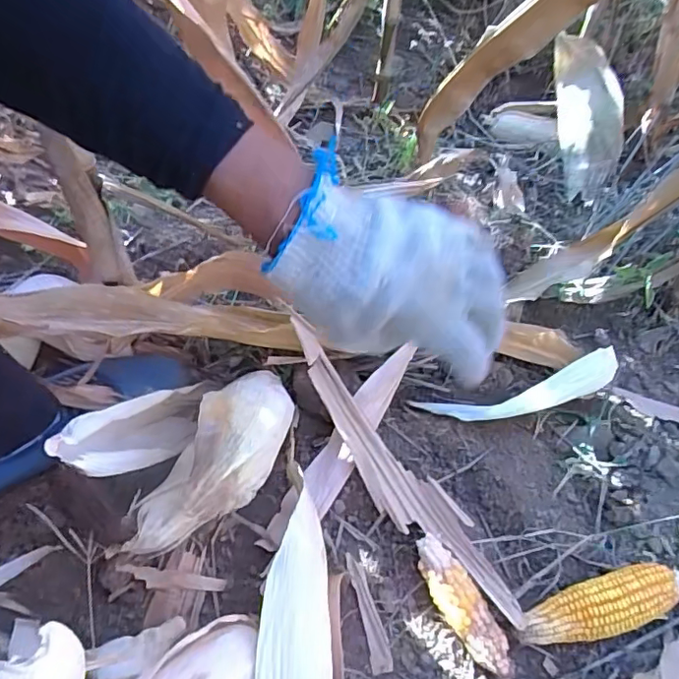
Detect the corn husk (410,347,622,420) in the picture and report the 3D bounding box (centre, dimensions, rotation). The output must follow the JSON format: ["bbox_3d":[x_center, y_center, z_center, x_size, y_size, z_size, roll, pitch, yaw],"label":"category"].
[{"bbox_3d":[0.191,0.059,0.592,0.214,0.020,0.047,-18,56,11],"label":"corn husk"}]

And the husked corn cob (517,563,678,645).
[{"bbox_3d":[0.215,0.223,0.457,0.141,0.038,0.042,-13,58,-12],"label":"husked corn cob"}]

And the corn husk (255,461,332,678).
[{"bbox_3d":[-0.032,0.221,0.417,0.055,0.060,0.223,1,56,-3],"label":"corn husk"}]

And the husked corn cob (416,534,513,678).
[{"bbox_3d":[0.098,0.217,0.448,0.034,0.043,0.112,-25,61,-19],"label":"husked corn cob"}]

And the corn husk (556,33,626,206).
[{"bbox_3d":[0.256,-0.235,0.571,0.035,0.072,0.172,-6,86,-7],"label":"corn husk"}]

